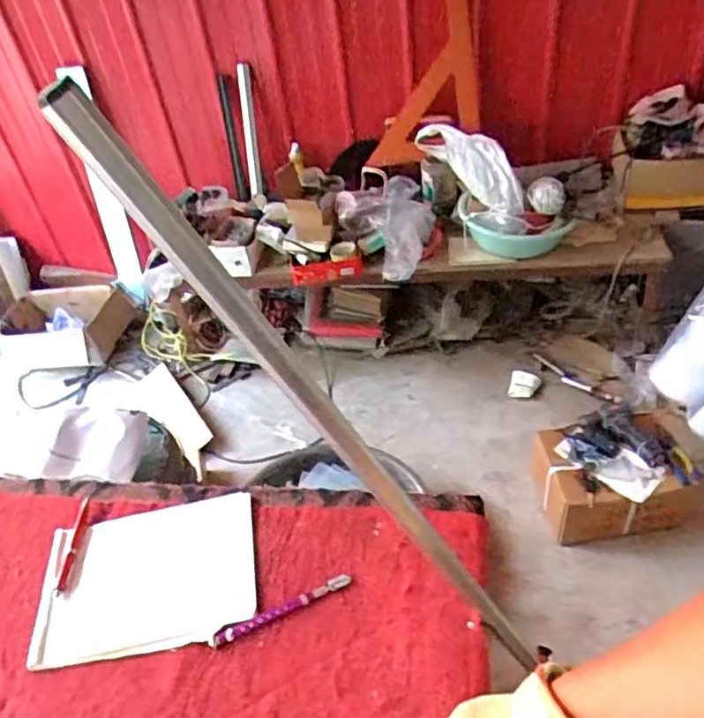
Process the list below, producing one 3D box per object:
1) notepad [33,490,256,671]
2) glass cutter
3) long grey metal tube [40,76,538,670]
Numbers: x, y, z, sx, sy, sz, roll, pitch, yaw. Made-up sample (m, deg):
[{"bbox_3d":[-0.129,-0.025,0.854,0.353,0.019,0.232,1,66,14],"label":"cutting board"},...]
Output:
[{"bbox_3d":[-0.246,0.260,0.769,0.256,0.010,0.180,-12,44,2],"label":"notepad"},{"bbox_3d":[-0.078,0.282,0.721,0.162,0.015,0.015,-19,43,-14],"label":"glass cutter"},{"bbox_3d":[0.023,0.104,0.520,0.023,0.713,0.015,-24,39,14],"label":"long grey metal tube"}]

